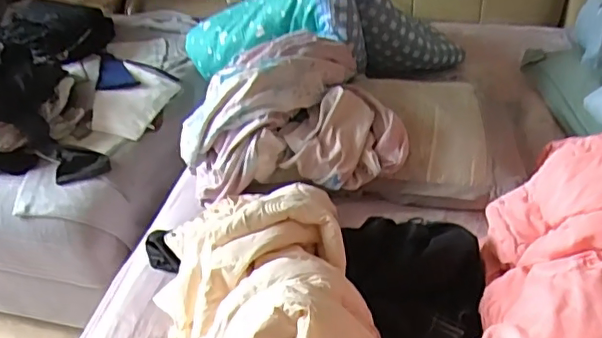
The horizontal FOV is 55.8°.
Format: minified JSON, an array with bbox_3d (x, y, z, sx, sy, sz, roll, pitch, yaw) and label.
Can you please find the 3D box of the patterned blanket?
[{"bbox_3d":[-0.029,-0.106,1.209,0.437,0.234,0.300,-7,40,-6],"label":"patterned blanket"}]

